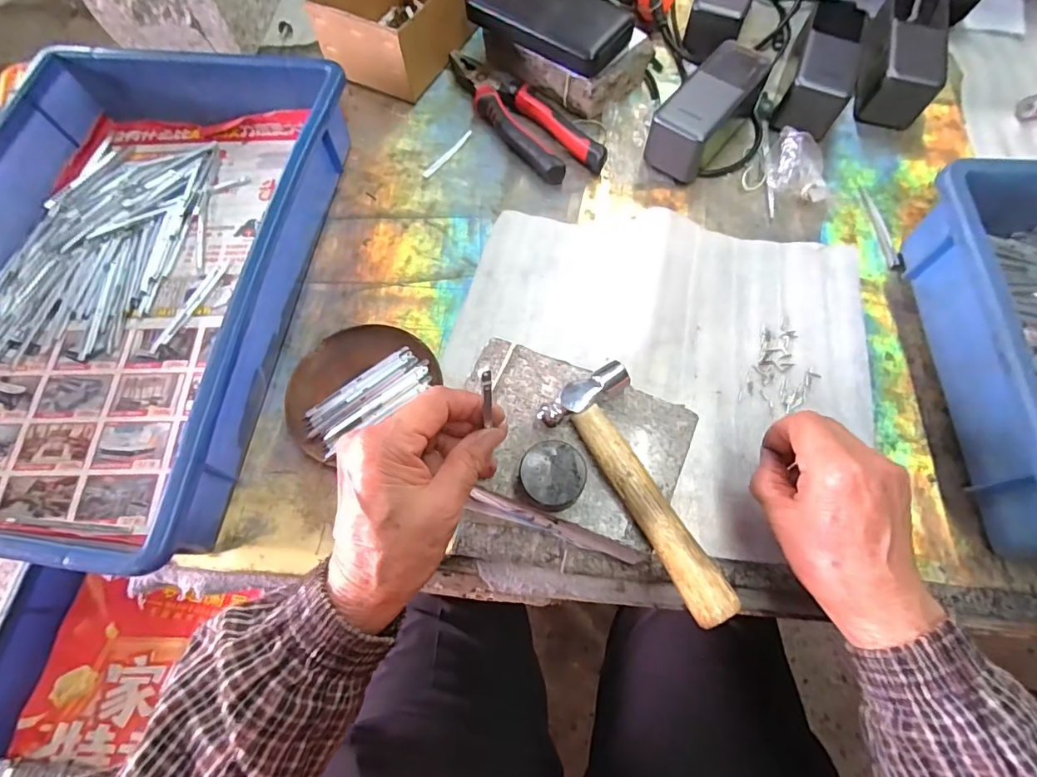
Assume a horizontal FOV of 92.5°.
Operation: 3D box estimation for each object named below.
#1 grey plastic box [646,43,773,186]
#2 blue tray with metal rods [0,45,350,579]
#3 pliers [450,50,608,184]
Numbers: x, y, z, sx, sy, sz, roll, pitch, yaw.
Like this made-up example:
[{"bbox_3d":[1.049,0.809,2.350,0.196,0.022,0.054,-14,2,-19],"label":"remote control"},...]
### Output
[{"bbox_3d":[0.178,-0.259,0.467,0.059,0.054,0.131,38,73,15],"label":"grey plastic box"},{"bbox_3d":[-0.315,-0.092,0.398,0.279,0.077,0.420,7,68,4],"label":"blue tray with metal rods"},{"bbox_3d":[-0.001,-0.275,0.494,0.056,0.022,0.206,-34,71,-12],"label":"pliers"}]

